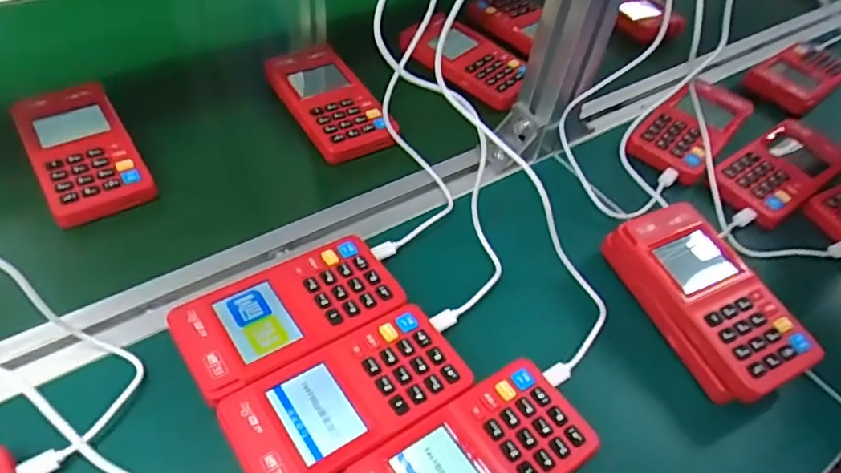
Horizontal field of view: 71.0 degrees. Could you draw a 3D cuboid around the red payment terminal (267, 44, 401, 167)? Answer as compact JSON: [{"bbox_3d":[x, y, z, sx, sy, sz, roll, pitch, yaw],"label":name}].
[{"bbox_3d":[-0.079,-0.119,0.514,0.070,0.019,0.155,-21,56,-24],"label":"red payment terminal"}]

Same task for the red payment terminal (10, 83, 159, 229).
[{"bbox_3d":[-0.258,-0.068,0.451,0.068,0.022,0.134,-24,57,-25],"label":"red payment terminal"}]

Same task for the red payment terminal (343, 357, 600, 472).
[{"bbox_3d":[0.030,0.124,0.324,0.135,0.022,0.068,-26,58,-27],"label":"red payment terminal"}]

